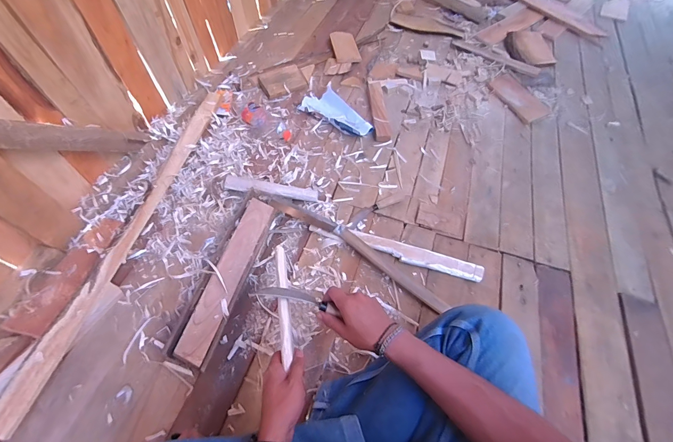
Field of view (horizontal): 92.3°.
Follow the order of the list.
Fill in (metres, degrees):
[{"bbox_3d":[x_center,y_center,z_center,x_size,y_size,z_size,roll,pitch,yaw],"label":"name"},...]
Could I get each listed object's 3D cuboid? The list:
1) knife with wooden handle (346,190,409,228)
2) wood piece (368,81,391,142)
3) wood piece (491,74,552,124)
[{"bbox_3d":[0.118,-0.042,0.908,0.214,0.018,0.035,-25,64,-18],"label":"knife with wooden handle"},{"bbox_3d":[0.149,-0.397,1.130,0.054,0.033,0.310,0,59,-4],"label":"wood piece"},{"bbox_3d":[0.692,-0.471,1.225,0.134,0.018,0.234,-20,63,-16],"label":"wood piece"}]

